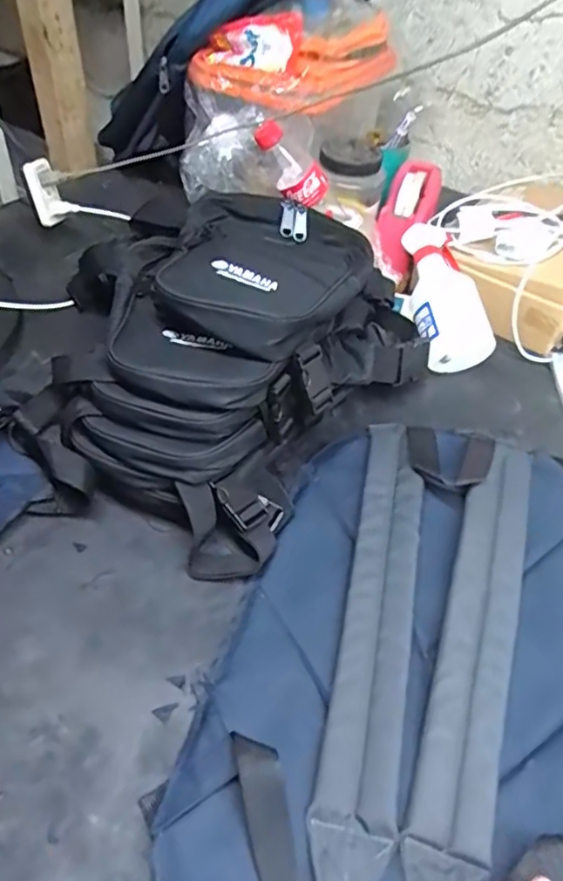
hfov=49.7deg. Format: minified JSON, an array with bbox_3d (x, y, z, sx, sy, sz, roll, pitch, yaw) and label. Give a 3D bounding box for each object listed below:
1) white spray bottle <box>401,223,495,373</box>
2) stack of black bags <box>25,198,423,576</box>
[{"bbox_3d":[0.190,-0.183,0.727,0.081,0.060,0.199,-6,64,-7],"label":"white spray bottle"},{"bbox_3d":[-0.036,-0.100,0.602,0.276,0.163,0.400,26,49,19],"label":"stack of black bags"}]

